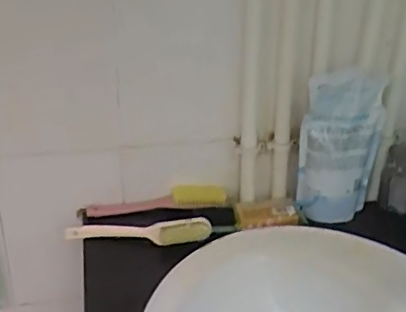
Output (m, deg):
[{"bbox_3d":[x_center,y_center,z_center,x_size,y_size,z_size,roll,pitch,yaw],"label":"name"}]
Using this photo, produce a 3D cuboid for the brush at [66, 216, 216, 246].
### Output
[{"bbox_3d":[-0.098,0.109,0.861,0.217,0.032,0.043,6,28,9],"label":"brush"}]

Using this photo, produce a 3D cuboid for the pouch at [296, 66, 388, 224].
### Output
[{"bbox_3d":[0.208,-0.014,0.871,0.123,0.236,0.056,-11,30,-21],"label":"pouch"}]

